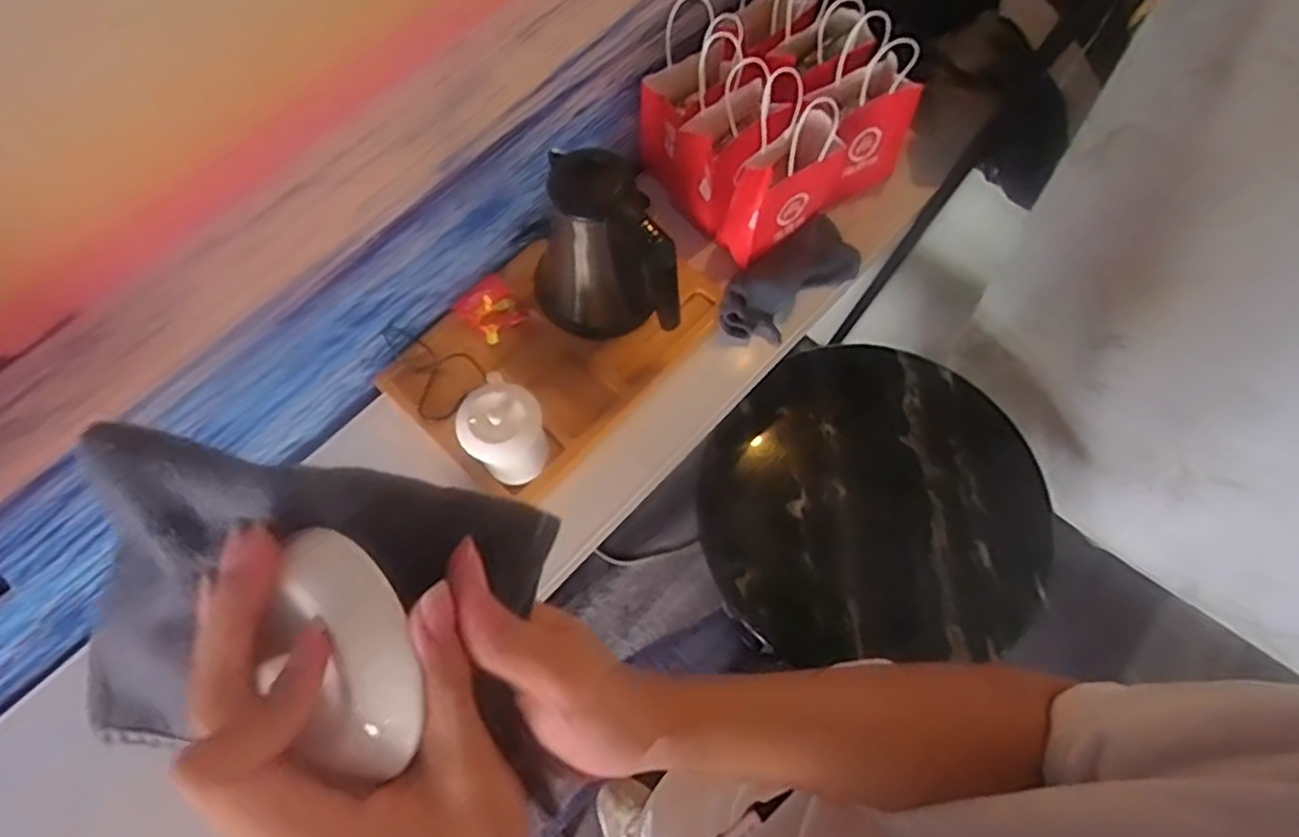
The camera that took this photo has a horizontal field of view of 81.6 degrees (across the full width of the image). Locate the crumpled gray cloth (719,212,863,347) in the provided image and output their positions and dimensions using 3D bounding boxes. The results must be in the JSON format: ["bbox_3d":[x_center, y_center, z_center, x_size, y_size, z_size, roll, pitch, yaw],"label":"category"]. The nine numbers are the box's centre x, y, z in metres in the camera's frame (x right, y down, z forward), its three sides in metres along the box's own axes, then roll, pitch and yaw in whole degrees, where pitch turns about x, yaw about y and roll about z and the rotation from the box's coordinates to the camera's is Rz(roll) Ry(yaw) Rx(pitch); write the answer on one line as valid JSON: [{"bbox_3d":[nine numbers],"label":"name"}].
[{"bbox_3d":[0.169,-0.165,0.922,0.202,0.077,0.088,-40,74,-15],"label":"crumpled gray cloth"}]

